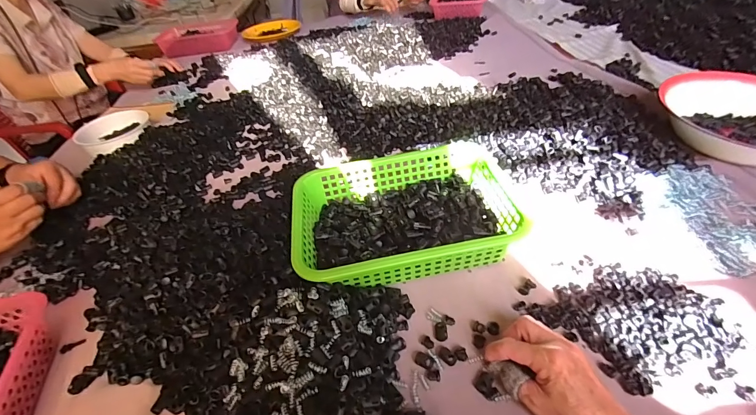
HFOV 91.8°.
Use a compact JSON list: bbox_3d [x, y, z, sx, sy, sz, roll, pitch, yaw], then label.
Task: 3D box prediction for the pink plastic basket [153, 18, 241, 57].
[{"bbox_3d":[-0.730,-0.695,1.500,0.305,0.079,0.168,-15,40,-9],"label":"pink plastic basket"}]

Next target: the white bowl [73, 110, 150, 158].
[{"bbox_3d":[-0.658,-0.181,0.913,0.148,0.055,0.184,-19,41,-14],"label":"white bowl"}]

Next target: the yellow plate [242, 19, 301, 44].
[{"bbox_3d":[-0.444,-0.733,1.529,0.239,0.032,0.222,-12,40,-6],"label":"yellow plate"}]

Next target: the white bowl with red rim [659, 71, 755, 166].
[{"bbox_3d":[0.636,-0.162,0.626,0.205,0.071,0.203,-7,39,0],"label":"white bowl with red rim"}]

